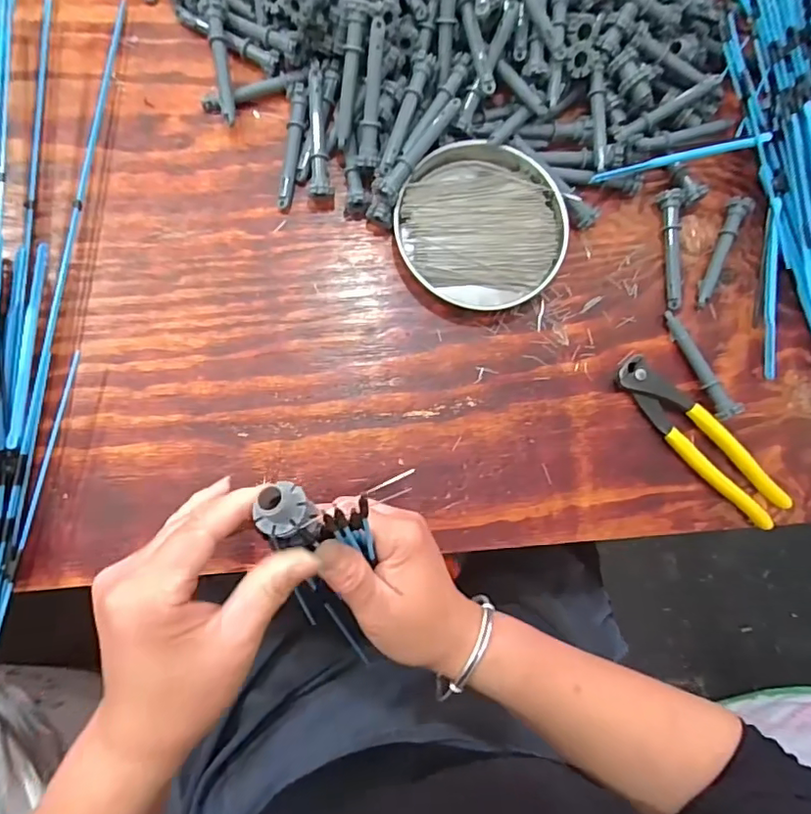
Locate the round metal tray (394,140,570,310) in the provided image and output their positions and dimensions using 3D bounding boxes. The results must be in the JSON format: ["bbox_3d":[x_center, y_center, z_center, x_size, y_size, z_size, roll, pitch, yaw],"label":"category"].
[{"bbox_3d":[0.060,-0.144,0.436,0.130,0.019,0.124,1,81,-5],"label":"round metal tray"}]

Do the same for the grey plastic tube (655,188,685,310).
[{"bbox_3d":[0.222,-0.129,0.452,0.018,0.014,0.098,-3,82,-6],"label":"grey plastic tube"}]

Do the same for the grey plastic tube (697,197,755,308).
[{"bbox_3d":[0.260,-0.128,0.455,0.014,0.017,0.097,25,80,-1],"label":"grey plastic tube"}]

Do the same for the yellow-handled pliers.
[{"bbox_3d":[0.232,0.027,0.435,0.167,0.020,0.038,44,80,2],"label":"yellow-handled pliers"}]

